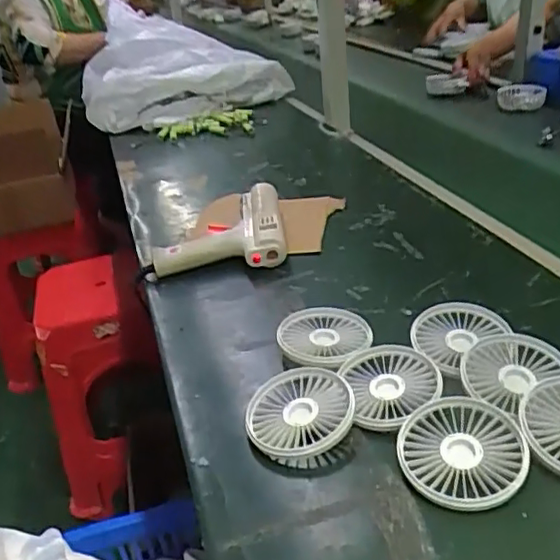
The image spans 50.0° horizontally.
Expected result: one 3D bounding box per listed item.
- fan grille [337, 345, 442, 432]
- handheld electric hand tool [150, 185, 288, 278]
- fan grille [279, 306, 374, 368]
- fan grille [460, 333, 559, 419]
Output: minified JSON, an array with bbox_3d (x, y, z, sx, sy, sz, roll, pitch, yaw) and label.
[{"bbox_3d":[0.093,0.089,0.500,0.078,0.024,0.086,-3,31,9],"label":"fan grille"},{"bbox_3d":[-0.074,-0.066,0.784,0.167,0.048,0.153,-4,31,6],"label":"handheld electric hand tool"},{"bbox_3d":[0.041,0.052,0.571,0.087,0.011,0.089,14,37,33],"label":"fan grille"},{"bbox_3d":[0.193,0.075,0.484,0.083,0.018,0.081,-6,31,4],"label":"fan grille"}]

